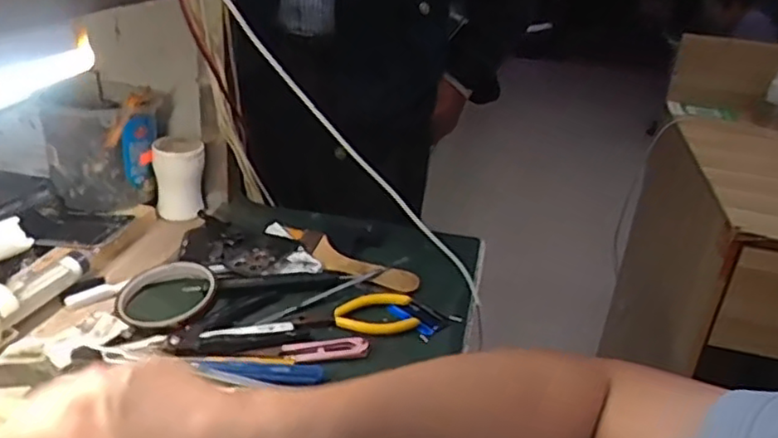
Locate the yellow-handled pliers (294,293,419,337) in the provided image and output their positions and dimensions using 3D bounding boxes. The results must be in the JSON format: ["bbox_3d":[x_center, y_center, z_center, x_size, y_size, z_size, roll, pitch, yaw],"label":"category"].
[{"bbox_3d":[-0.027,0.084,0.573,0.103,0.010,0.049,-2,27,-14],"label":"yellow-handled pliers"}]

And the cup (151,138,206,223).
[{"bbox_3d":[-0.233,-0.046,0.724,0.054,0.075,0.048,-4,28,-19],"label":"cup"}]

